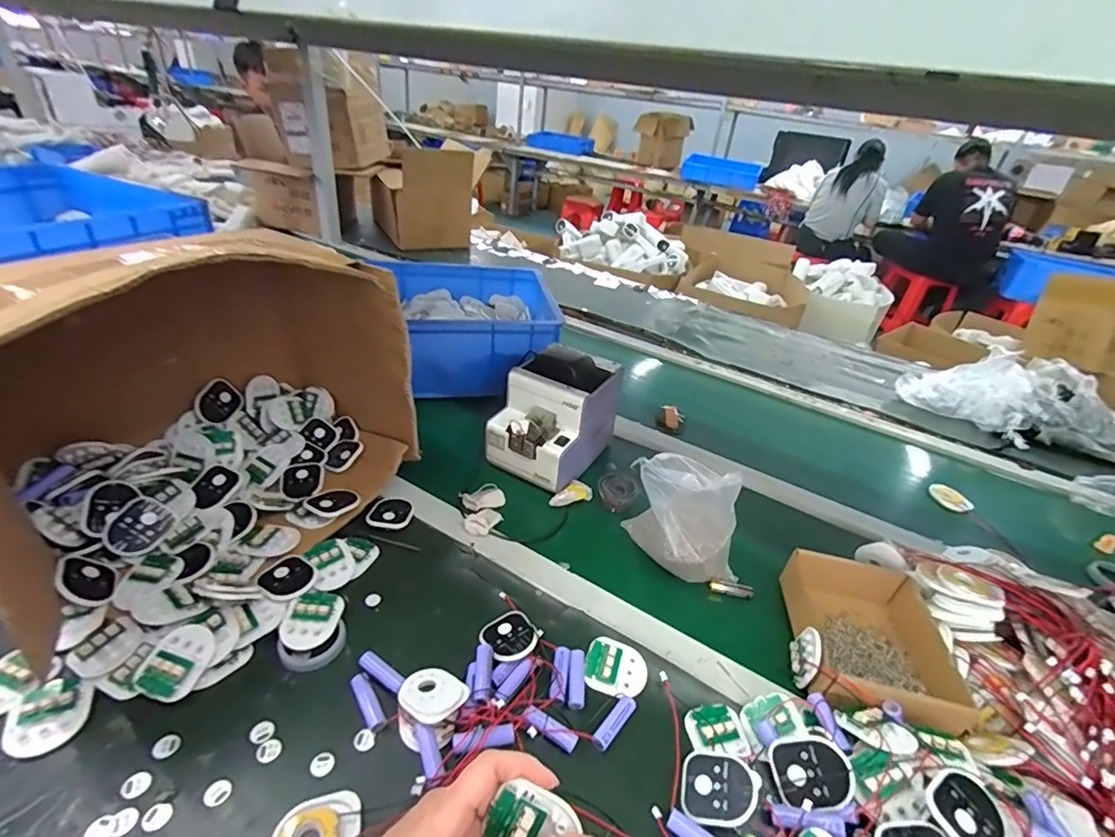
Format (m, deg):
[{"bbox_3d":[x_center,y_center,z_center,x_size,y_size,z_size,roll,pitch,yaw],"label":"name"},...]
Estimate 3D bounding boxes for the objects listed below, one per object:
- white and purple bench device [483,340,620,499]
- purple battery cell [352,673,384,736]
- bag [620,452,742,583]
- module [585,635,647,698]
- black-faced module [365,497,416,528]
[{"bbox_3d":[0.000,-0.008,0.741,0.126,0.156,0.183,25,37,25],"label":"white and purple bench device"},{"bbox_3d":[-0.165,0.250,0.442,0.014,0.014,0.051,-19,41,-35],"label":"purple battery cell"},{"bbox_3d":[0.143,0.112,0.578,0.140,0.139,0.076,25,37,25],"label":"bag"},{"bbox_3d":[0.056,0.240,0.488,0.058,0.010,0.054,10,33,4],"label":"module"},{"bbox_3d":[-0.204,0.115,0.621,0.051,0.012,0.044,5,33,-4],"label":"black-faced module"}]

